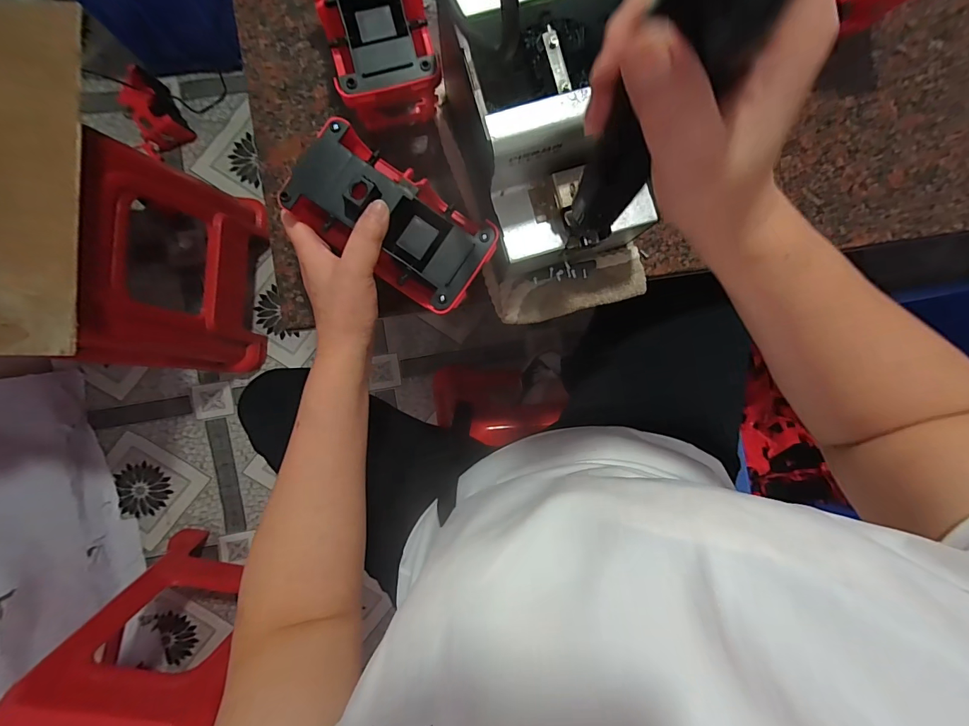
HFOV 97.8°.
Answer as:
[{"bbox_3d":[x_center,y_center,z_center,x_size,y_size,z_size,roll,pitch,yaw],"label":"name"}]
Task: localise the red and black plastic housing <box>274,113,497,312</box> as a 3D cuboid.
[{"bbox_3d":[-0.070,-0.107,0.317,0.150,0.040,0.077,35,89,-5],"label":"red and black plastic housing"}]

